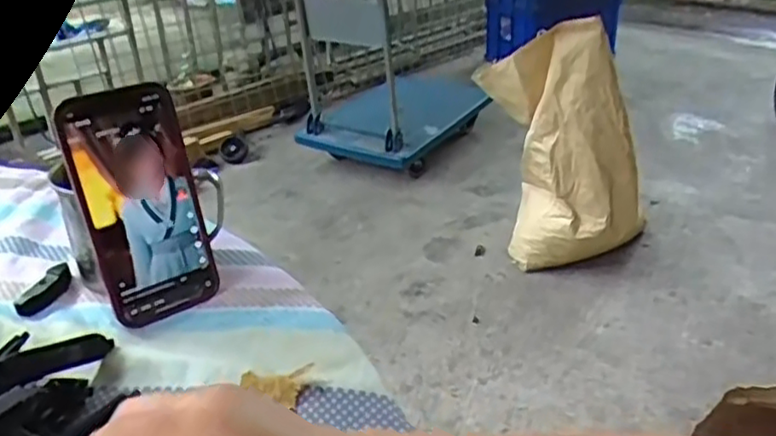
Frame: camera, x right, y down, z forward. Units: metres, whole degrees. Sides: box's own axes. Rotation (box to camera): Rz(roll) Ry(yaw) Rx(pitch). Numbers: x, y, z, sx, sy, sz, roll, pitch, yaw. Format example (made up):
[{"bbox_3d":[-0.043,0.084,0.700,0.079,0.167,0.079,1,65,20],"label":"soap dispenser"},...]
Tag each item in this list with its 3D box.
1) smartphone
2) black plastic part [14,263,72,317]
[{"bbox_3d":[-0.167,-0.008,0.461,0.077,0.155,0.007,-21,18,-29],"label":"smartphone"},{"bbox_3d":[-0.250,0.049,0.492,0.015,0.015,0.052,5,31,12],"label":"black plastic part"}]

